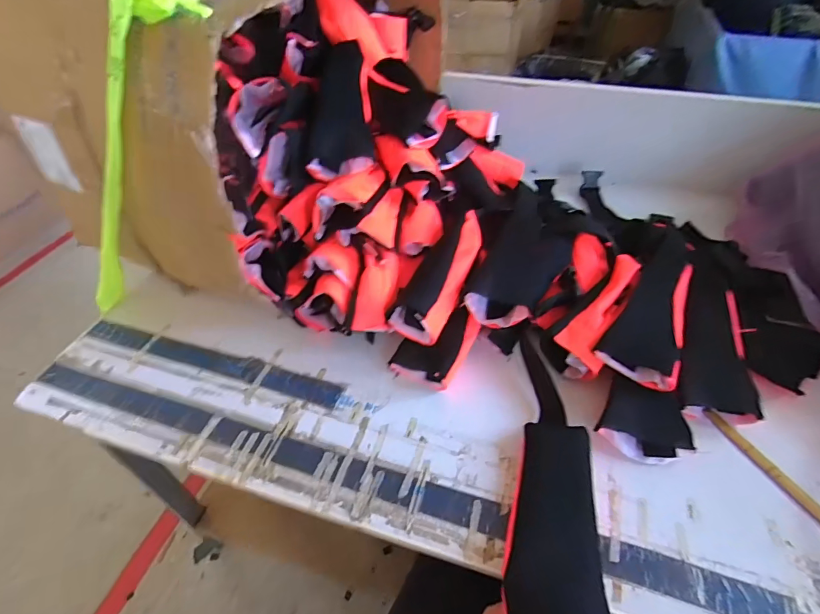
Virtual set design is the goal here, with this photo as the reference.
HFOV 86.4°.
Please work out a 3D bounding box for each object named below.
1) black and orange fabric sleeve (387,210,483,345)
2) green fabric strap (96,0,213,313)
[{"bbox_3d":[0.048,-0.058,0.652,0.081,0.052,0.227,19,66,20],"label":"black and orange fabric sleeve"},{"bbox_3d":[-0.357,-0.156,0.565,0.081,0.499,0.025,20,41,-22],"label":"green fabric strap"}]

